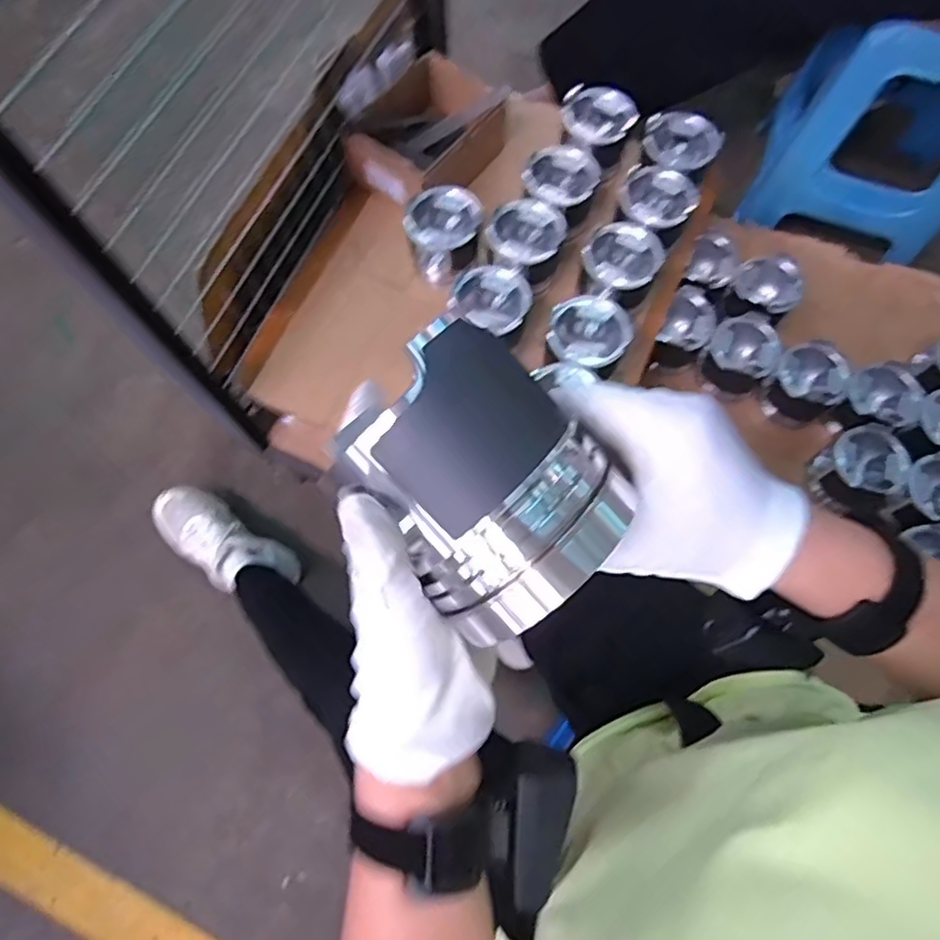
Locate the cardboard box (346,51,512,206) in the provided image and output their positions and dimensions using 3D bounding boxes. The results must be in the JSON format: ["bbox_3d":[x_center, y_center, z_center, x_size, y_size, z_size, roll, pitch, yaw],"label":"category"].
[{"bbox_3d":[-0.062,-0.489,0.922,0.162,0.077,0.205,41,76,12],"label":"cardboard box"}]

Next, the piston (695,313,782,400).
[{"bbox_3d":[0.391,-0.163,0.930,0.099,0.074,0.099,-42,77,-13],"label":"piston"}]

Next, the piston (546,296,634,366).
[{"bbox_3d":[0.148,-0.166,0.800,0.097,0.056,0.095,26,73,8],"label":"piston"}]

